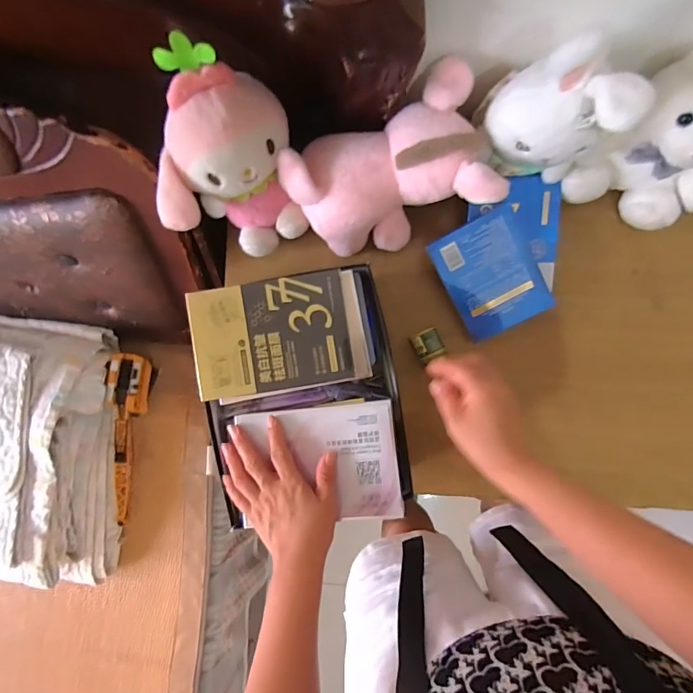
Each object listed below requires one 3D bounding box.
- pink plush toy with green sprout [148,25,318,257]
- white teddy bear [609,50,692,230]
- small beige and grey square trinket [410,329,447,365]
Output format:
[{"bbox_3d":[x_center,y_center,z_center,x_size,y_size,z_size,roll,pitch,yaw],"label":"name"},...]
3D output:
[{"bbox_3d":[-0.118,-0.203,0.488,0.155,0.187,0.163,0,91,5],"label":"pink plush toy with green sprout"},{"bbox_3d":[0.393,-0.235,0.506,0.160,0.197,0.122,27,94,4],"label":"white teddy bear"},{"bbox_3d":[0.115,-0.001,0.592,0.038,0.016,0.042,-26,89,5],"label":"small beige and grey square trinket"}]

